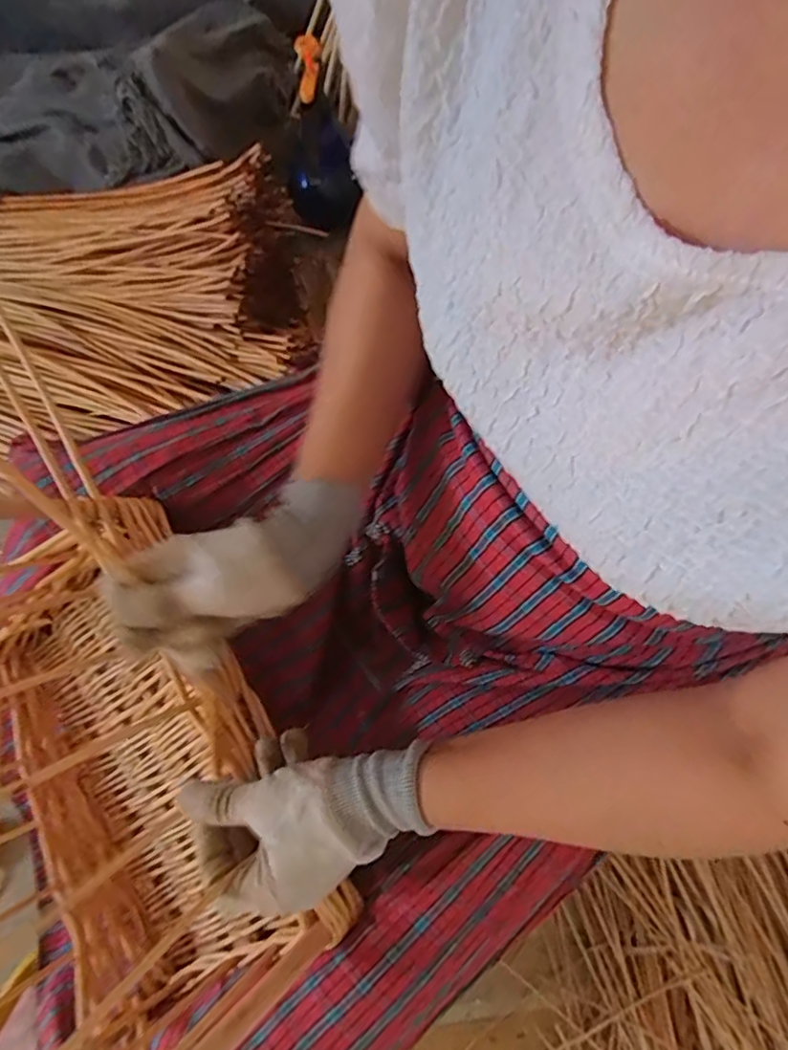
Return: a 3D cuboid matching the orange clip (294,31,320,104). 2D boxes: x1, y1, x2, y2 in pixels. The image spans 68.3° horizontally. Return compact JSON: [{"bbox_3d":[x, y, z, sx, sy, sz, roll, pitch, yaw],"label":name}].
[{"bbox_3d":[-0.130,-0.684,0.870,0.031,0.029,0.085,4,110,1],"label":"orange clip"}]

